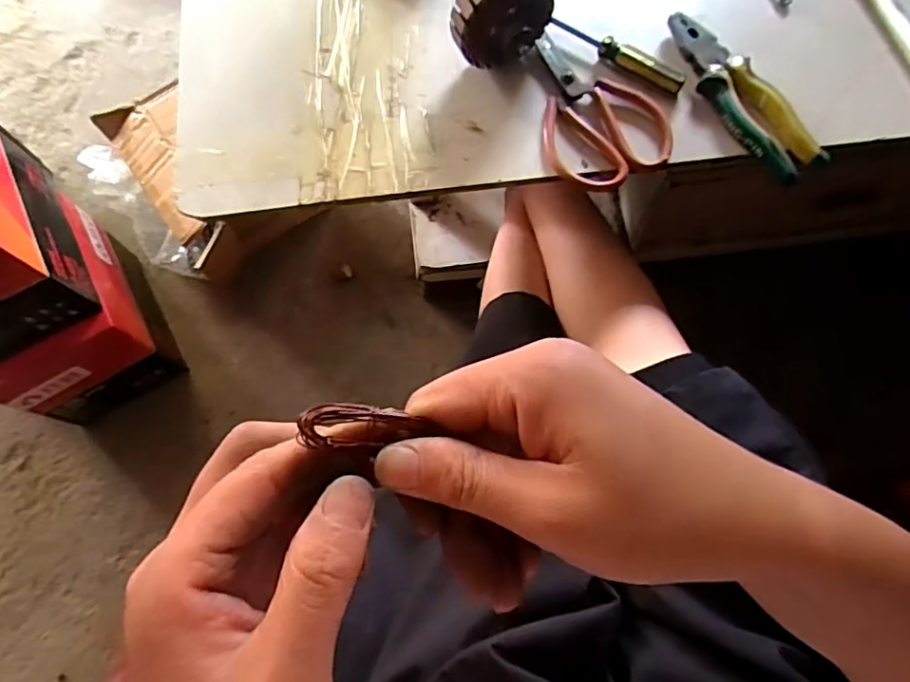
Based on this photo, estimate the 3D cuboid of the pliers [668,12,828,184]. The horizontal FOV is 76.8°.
[{"bbox_3d":[0.251,-0.221,0.505,0.048,0.018,0.183,-27,74,-6],"label":"pliers"}]

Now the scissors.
[{"bbox_3d":[0.128,-0.210,0.515,0.107,0.013,0.161,-13,73,-2],"label":"scissors"}]

